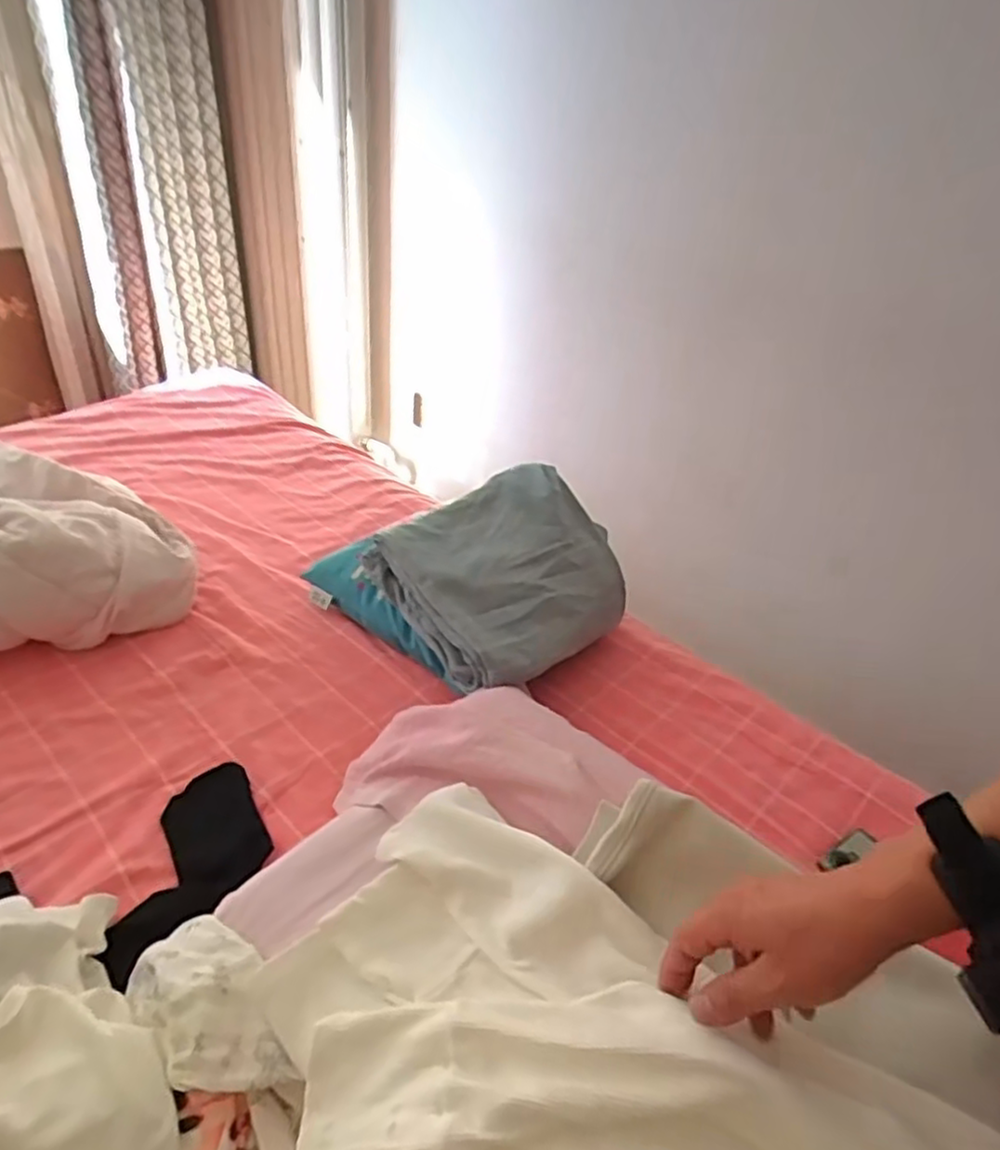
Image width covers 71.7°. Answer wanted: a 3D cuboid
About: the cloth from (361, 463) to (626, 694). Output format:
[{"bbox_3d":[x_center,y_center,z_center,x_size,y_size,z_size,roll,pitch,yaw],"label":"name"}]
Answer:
[{"bbox_3d":[0.020,-0.011,0.871,0.285,0.112,0.246,-21,44,-33],"label":"cloth"}]

